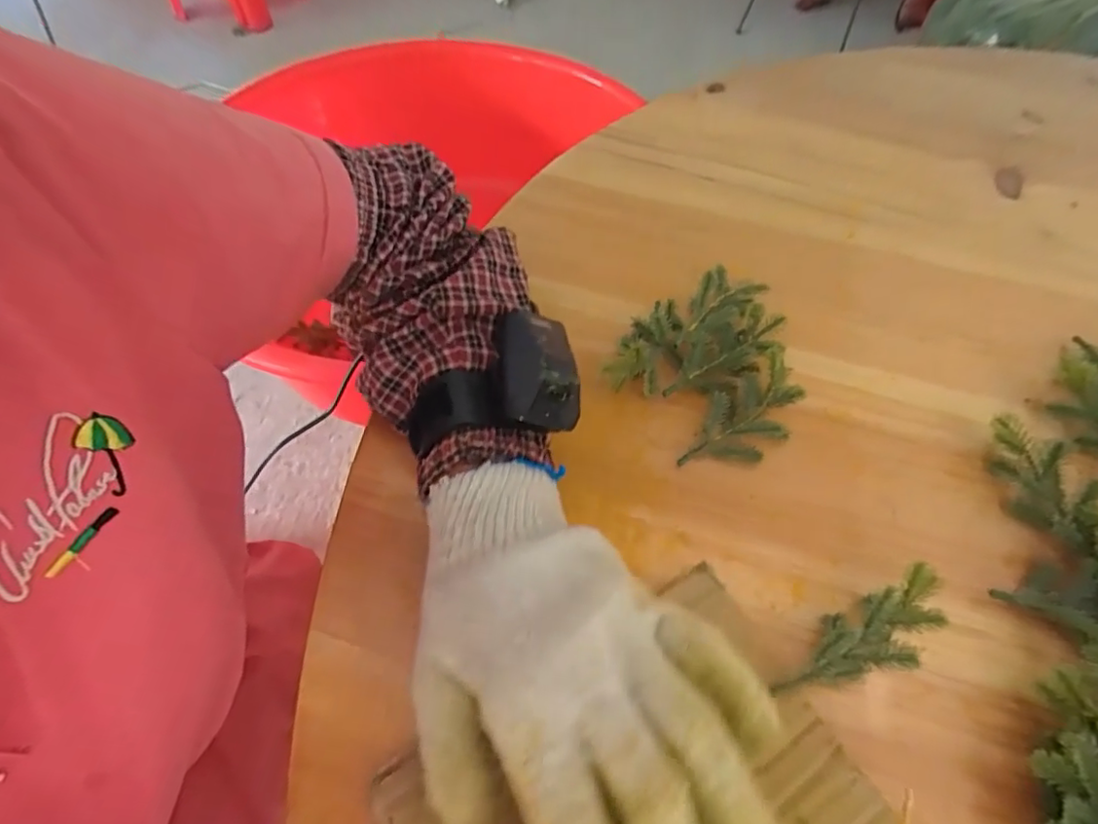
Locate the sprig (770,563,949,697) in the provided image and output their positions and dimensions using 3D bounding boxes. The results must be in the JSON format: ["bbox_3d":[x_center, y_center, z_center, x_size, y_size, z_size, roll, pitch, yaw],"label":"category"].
[{"bbox_3d":[0.140,0.101,0.256,0.087,0.035,0.029,-20,59,-16],"label":"sprig"}]

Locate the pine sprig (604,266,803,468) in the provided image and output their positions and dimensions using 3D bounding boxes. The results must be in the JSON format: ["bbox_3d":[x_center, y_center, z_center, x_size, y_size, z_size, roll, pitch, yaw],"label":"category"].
[{"bbox_3d":[0.099,-0.035,0.347,0.098,0.034,0.123,25,58,13],"label":"pine sprig"}]

